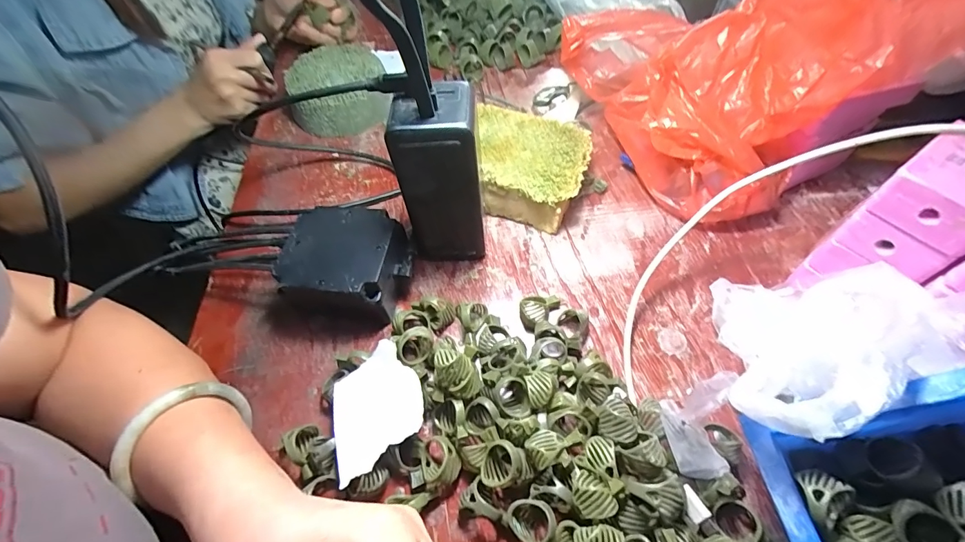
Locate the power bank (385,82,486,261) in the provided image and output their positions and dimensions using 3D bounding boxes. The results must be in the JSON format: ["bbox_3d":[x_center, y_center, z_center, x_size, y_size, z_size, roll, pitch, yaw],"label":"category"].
[{"bbox_3d":[-0.029,-0.062,0.305,0.055,0.134,0.052,-5,56,2],"label":"power bank"}]

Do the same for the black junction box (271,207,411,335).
[{"bbox_3d":[-0.102,-0.002,0.318,0.086,0.052,0.079,6,57,9],"label":"black junction box"}]

